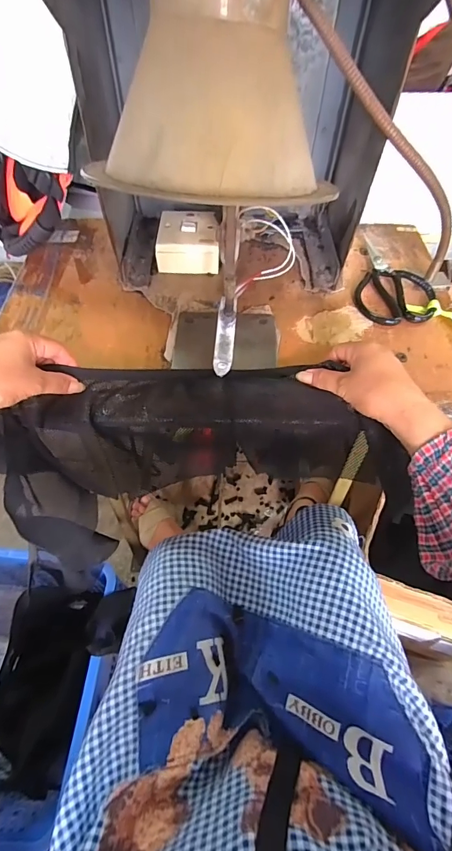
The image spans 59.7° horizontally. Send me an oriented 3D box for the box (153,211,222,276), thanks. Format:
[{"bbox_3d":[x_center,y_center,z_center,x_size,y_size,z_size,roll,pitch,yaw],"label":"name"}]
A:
[{"bbox_3d":[-0.052,-0.260,0.563,0.087,0.045,0.092,2,57,1],"label":"box"}]

